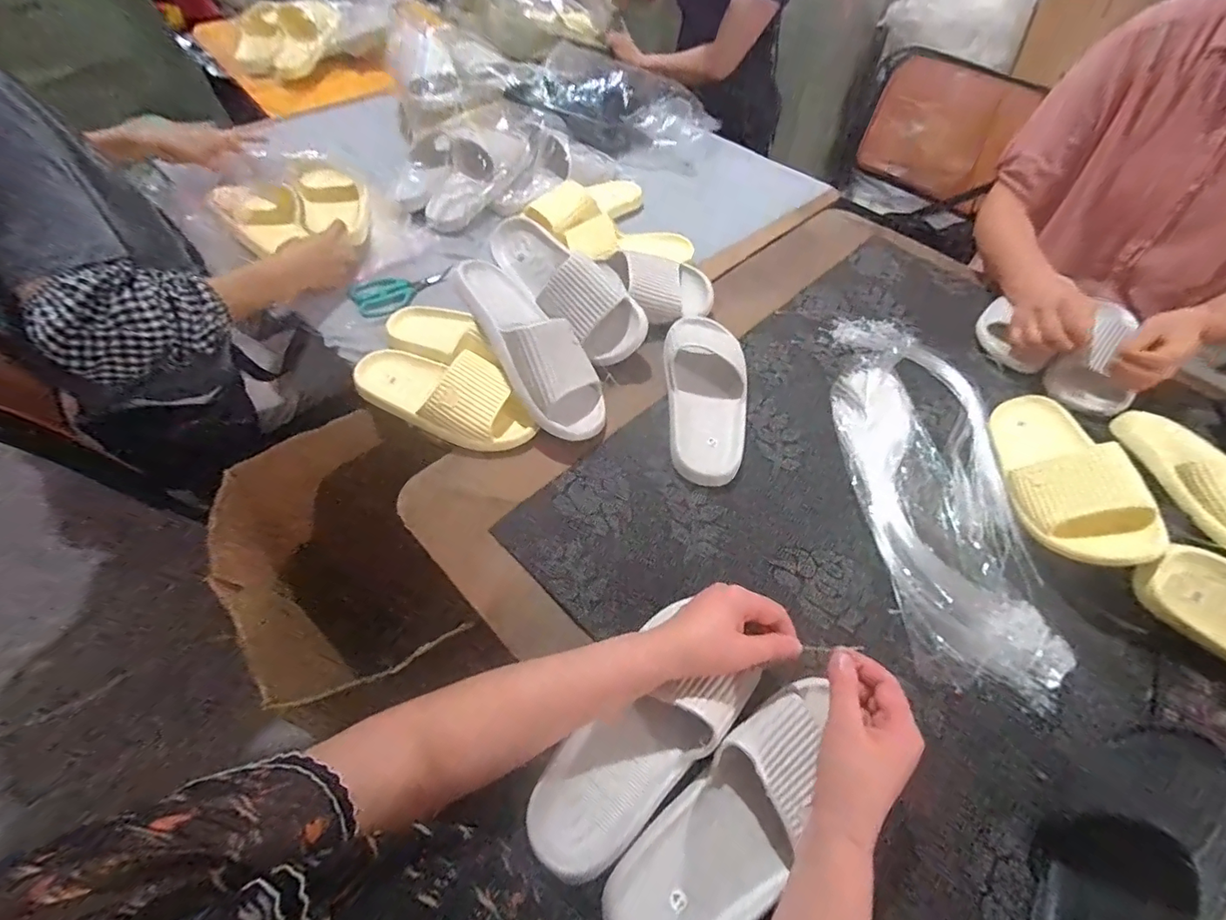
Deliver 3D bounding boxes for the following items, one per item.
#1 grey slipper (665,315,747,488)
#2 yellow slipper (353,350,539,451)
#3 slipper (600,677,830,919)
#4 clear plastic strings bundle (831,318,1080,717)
[{"bbox_3d":[0.120,-0.097,0.665,0.108,0.072,0.253,9,54,4],"label":"grey slipper"},{"bbox_3d":[-0.208,-0.080,0.630,0.228,0.068,0.092,16,55,9],"label":"yellow slipper"},{"bbox_3d":[0.103,0.279,0.414,0.089,0.061,0.241,39,69,22],"label":"slipper"},{"bbox_3d":[0.384,0.003,0.633,0.188,0.021,0.513,5,54,1],"label":"clear plastic strings bundle"}]

